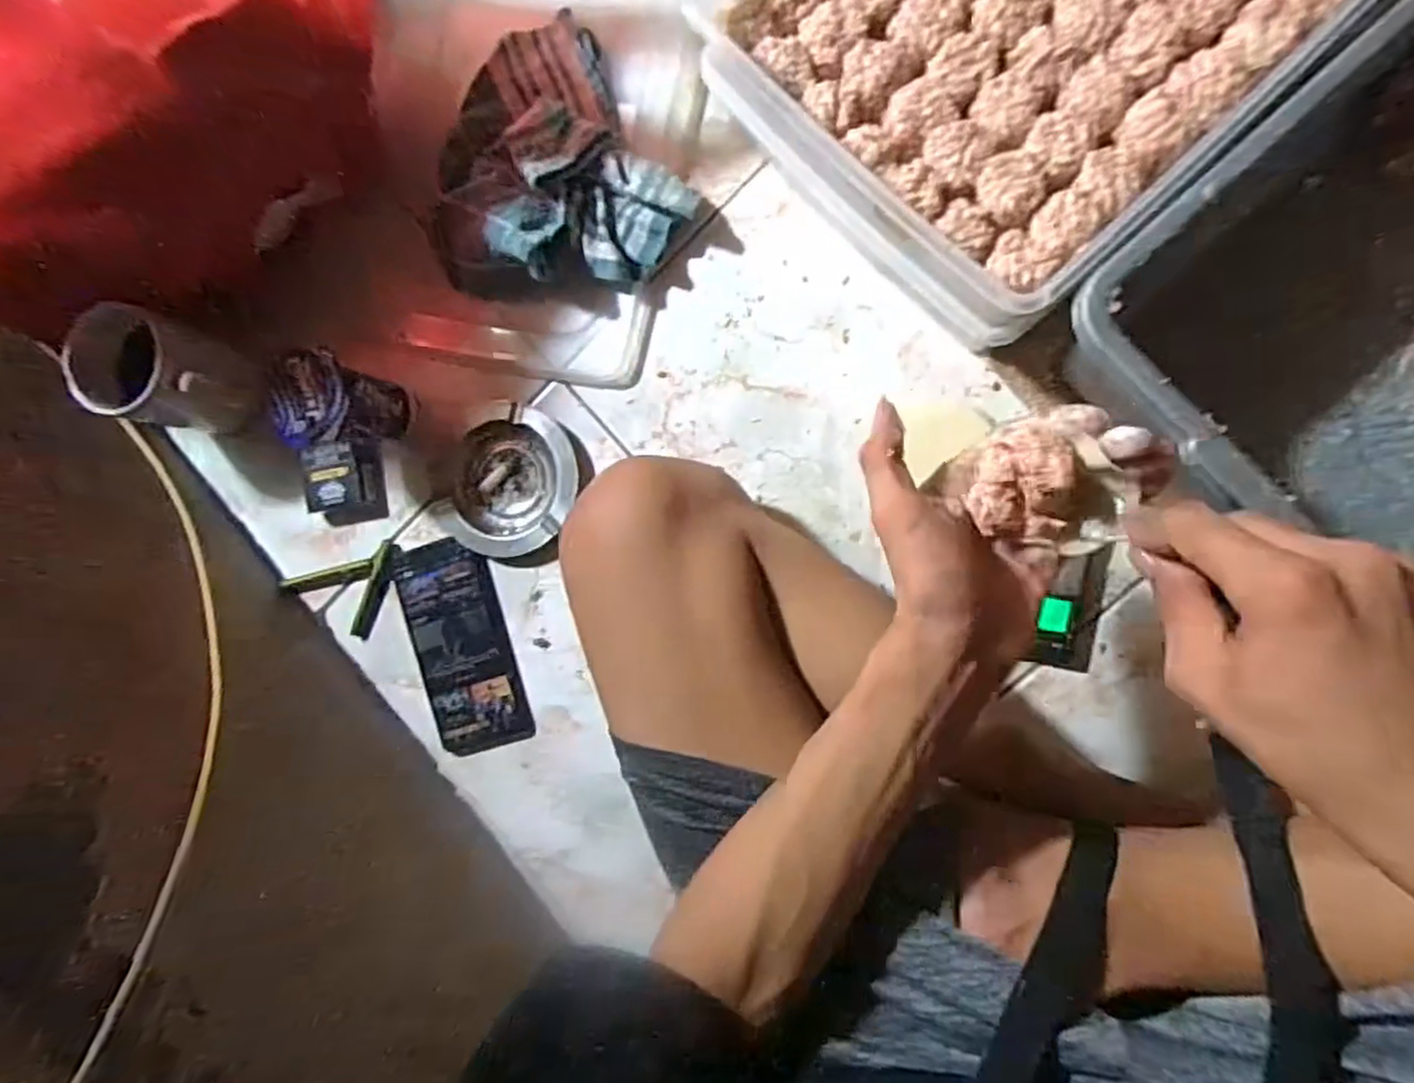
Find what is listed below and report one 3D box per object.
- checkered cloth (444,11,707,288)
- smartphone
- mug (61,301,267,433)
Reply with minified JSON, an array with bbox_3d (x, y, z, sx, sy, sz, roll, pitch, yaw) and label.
[{"bbox_3d":[-0.129,-0.274,0.523,0.182,0.068,0.210,-33,85,8],"label":"checkered cloth"},{"bbox_3d":[-0.196,0.083,0.562,0.078,0.011,0.169,-16,87,9],"label":"smartphone"},{"bbox_3d":[-0.420,-0.129,0.540,0.084,0.092,0.075,12,92,9],"label":"mug"}]

